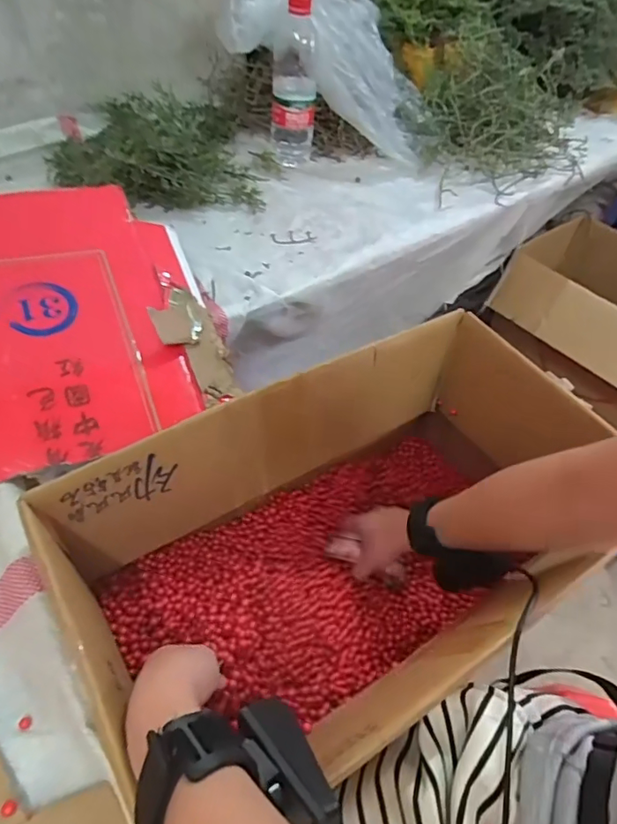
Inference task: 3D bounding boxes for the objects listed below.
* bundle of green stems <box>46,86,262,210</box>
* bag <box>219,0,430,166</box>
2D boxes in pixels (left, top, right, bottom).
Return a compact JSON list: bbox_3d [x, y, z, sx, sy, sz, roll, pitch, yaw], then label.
[{"bbox_3d":[-0.236,-0.405,0.773,0.272,0.086,0.282,-10,52,-14],"label":"bundle of green stems"},{"bbox_3d":[0.043,-0.538,0.823,0.314,0.221,0.183,6,50,0],"label":"bag"}]

